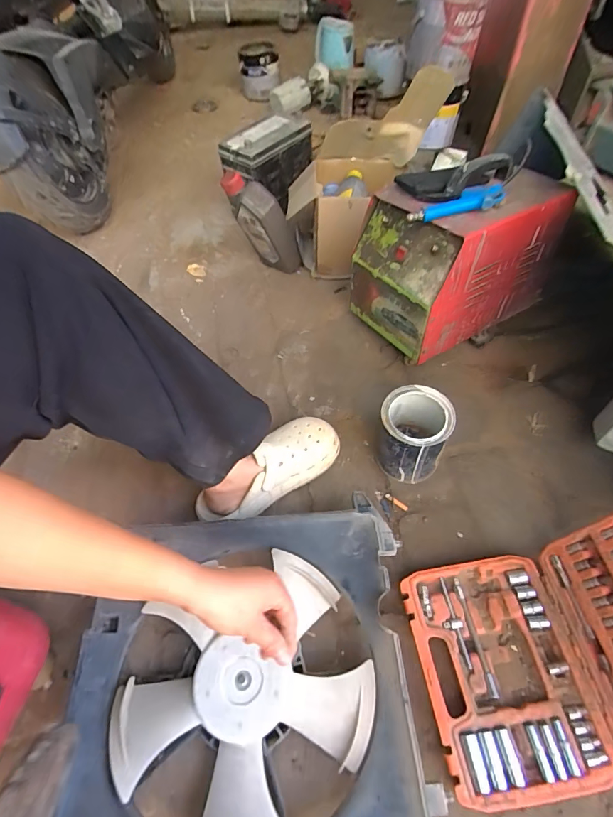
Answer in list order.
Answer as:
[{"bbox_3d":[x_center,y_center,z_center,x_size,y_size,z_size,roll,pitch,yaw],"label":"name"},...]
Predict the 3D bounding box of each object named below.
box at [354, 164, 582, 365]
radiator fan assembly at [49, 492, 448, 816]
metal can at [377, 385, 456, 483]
[{"bbox_3d":[0.279,-0.296,0.796,0.322,0.232,0.227,-30,58,-17],"label":"box"},{"bbox_3d":[-0.075,0.327,0.511,0.381,0.086,0.369,-5,56,0],"label":"radiator fan assembly"},{"bbox_3d":[0.168,0.043,0.668,0.100,0.130,0.104,-2,56,2],"label":"metal can"}]

